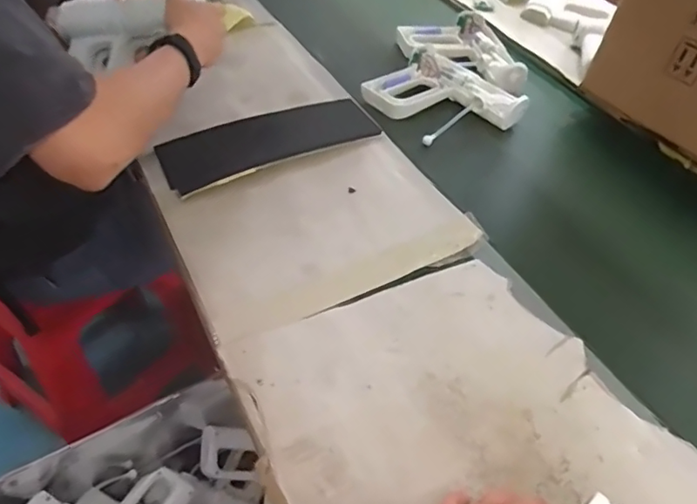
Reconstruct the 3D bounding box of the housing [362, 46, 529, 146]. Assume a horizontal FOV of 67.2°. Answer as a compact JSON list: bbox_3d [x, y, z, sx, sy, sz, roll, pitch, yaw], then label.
[{"bbox_3d":[0.146,-0.252,0.848,0.186,0.034,0.213,-28,55,-27],"label":"housing"}]

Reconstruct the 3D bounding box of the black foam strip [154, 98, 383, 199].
[{"bbox_3d":[-0.108,-0.160,0.750,0.299,0.018,0.124,-21,53,-23],"label":"black foam strip"}]

